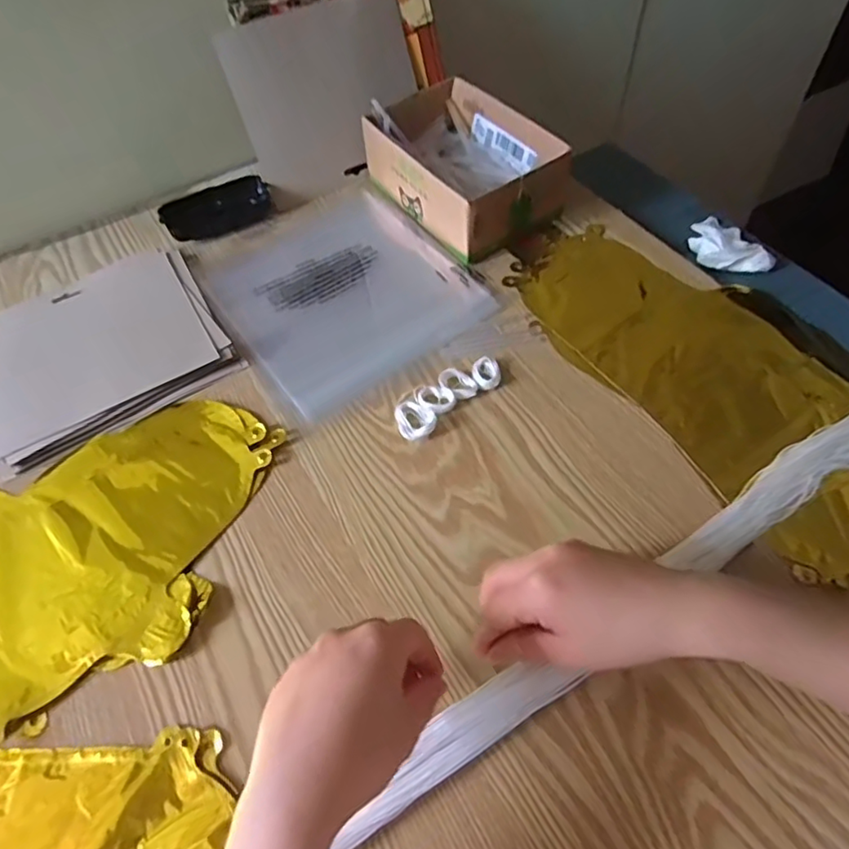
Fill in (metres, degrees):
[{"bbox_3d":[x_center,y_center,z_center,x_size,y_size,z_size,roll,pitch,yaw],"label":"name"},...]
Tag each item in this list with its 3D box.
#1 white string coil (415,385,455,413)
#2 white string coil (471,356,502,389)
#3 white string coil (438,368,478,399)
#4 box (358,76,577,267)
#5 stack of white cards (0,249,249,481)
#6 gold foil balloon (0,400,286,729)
[{"bbox_3d":[0.007,-0.021,0.477,0.031,0.008,0.025,35,64,24],"label":"white string coil"},{"bbox_3d":[0.050,-0.043,0.488,0.023,0.009,0.033,-12,55,-5],"label":"white string coil"},{"bbox_3d":[0.027,-0.032,0.482,0.025,0.010,0.030,-28,58,-15],"label":"white string coil"},{"bbox_3d":[0.041,-0.258,0.596,0.133,0.065,0.198,-32,59,-17],"label":"box"},{"bbox_3d":[-0.288,-0.067,0.523,0.204,0.015,0.178,-29,58,-16],"label":"stack of white cards"},{"bbox_3d":[-0.345,0.091,0.422,0.439,0.018,0.230,-3,55,2],"label":"gold foil balloon"}]

